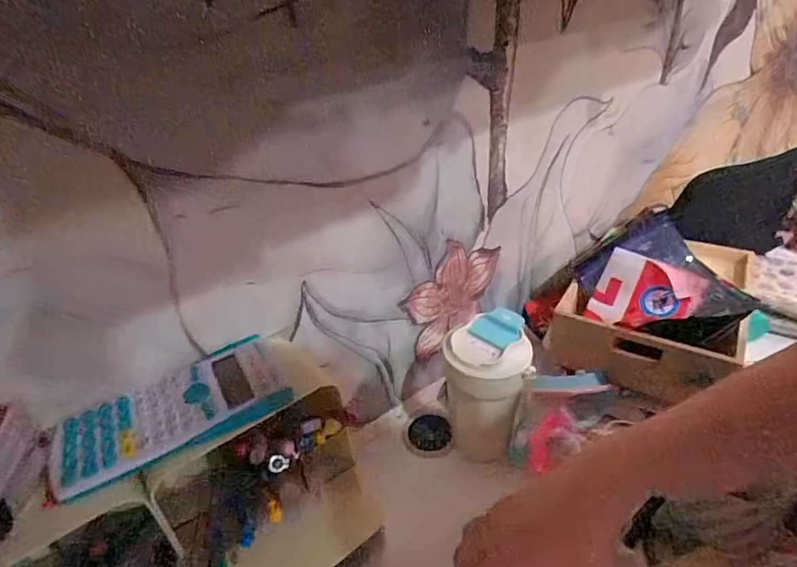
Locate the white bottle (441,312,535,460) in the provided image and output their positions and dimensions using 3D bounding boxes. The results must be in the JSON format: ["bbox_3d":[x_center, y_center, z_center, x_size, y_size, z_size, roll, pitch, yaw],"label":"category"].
[{"bbox_3d":[0.098,0.125,0.497,0.089,0.159,0.099,-6,32,-1],"label":"white bottle"}]

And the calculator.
[{"bbox_3d":[-0.159,0.090,0.338,0.160,0.022,0.083,-20,35,-22],"label":"calculator"}]

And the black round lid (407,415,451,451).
[{"bbox_3d":[0.038,0.180,0.565,0.049,0.008,0.046,-4,32,3],"label":"black round lid"}]

